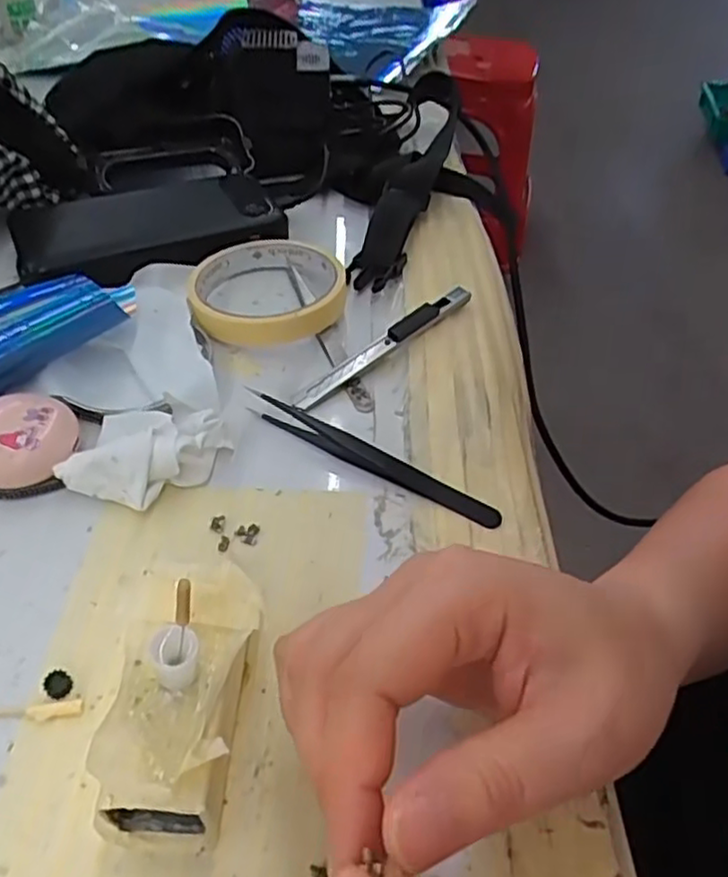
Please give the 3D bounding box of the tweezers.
[{"bbox_3d":[0.001,0.007,0.316,0.130,0.013,0.011,24,49,17],"label":"tweezers"}]

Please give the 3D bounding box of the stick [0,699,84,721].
[{"bbox_3d":[-0.125,0.092,0.231,0.059,0.004,0.006,-1,47,-7],"label":"stick"}]

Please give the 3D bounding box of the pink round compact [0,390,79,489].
[{"bbox_3d":[-0.150,0.001,0.301,0.046,0.022,0.045,-8,48,-13],"label":"pink round compact"}]

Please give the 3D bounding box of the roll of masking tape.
[{"bbox_3d":[-0.053,-0.087,0.390,0.085,0.019,0.086,3,46,-3],"label":"roll of masking tape"}]

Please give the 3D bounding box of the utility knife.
[{"bbox_3d":[0.012,-0.051,0.369,0.125,0.014,0.011,-33,57,-31],"label":"utility knife"}]

